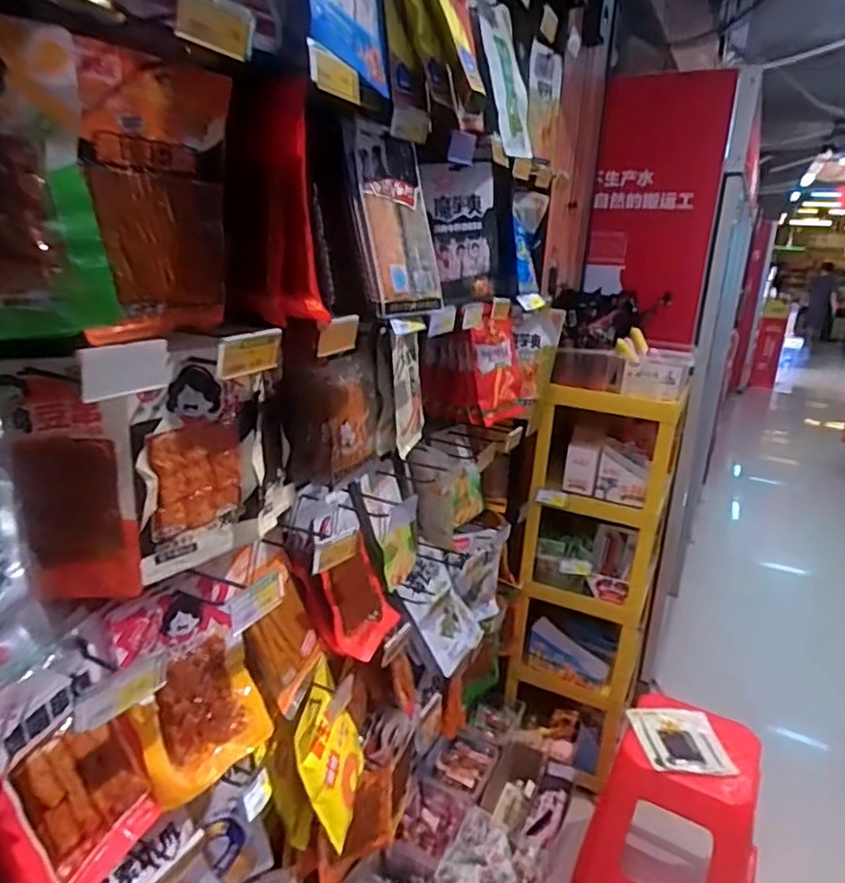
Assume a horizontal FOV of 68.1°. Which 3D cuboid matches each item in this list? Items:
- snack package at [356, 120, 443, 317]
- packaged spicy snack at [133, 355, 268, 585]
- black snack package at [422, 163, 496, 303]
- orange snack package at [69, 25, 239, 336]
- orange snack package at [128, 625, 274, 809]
[{"bbox_3d":[-0.031,-0.301,0.868,0.016,0.249,0.148,-3,15,37],"label":"snack package"},{"bbox_3d":[-0.252,0.025,0.728,0.033,0.223,0.172,11,19,23],"label":"packaged spicy snack"},{"bbox_3d":[0.081,-0.388,1.169,0.146,0.241,0.025,-15,21,-25],"label":"black snack package"},{"bbox_3d":[-0.262,-0.236,0.622,0.036,0.253,0.149,17,22,37],"label":"orange snack package"},{"bbox_3d":[-0.281,0.349,0.805,0.017,0.167,0.164,-16,5,38],"label":"orange snack package"}]

